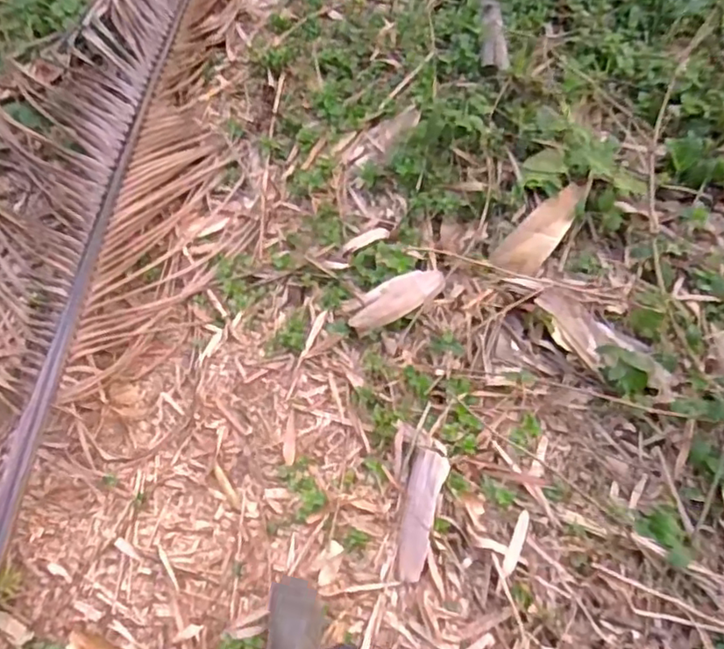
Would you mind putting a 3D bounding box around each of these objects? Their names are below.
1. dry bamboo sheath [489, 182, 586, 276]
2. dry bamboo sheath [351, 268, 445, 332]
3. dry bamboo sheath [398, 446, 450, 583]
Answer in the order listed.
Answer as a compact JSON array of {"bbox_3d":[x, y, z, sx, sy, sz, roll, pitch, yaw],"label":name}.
[{"bbox_3d":[0.507,-0.263,1.750,0.124,0.037,0.328,39,79,19],"label":"dry bamboo sheath"},{"bbox_3d":[0.096,-0.071,1.661,0.285,0.049,0.093,-28,64,-16],"label":"dry bamboo sheath"},{"bbox_3d":[0.125,0.403,1.358,0.079,0.055,0.280,16,61,8],"label":"dry bamboo sheath"}]

